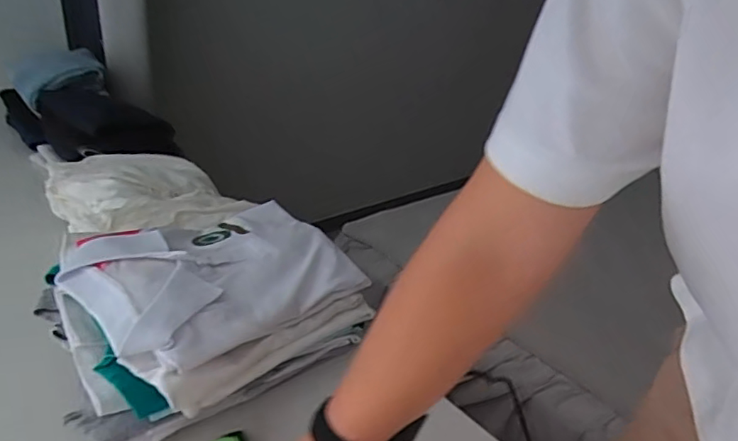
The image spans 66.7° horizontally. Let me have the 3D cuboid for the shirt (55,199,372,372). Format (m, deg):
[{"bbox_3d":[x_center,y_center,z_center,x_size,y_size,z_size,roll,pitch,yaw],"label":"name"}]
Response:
[{"bbox_3d":[-0.169,0.050,0.646,0.222,0.036,0.293,31,35,34],"label":"shirt"}]

